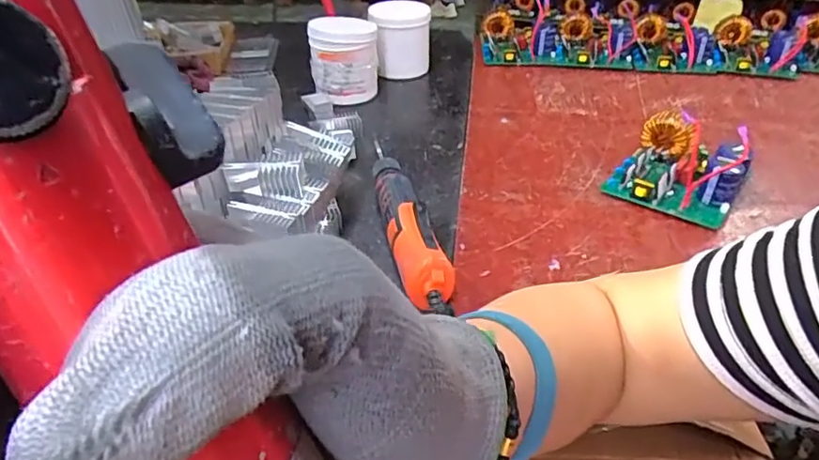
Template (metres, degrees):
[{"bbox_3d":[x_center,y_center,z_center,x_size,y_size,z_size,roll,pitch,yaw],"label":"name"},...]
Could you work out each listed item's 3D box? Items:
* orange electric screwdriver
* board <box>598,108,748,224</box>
[{"bbox_3d":[-0.007,-0.012,0.548,0.039,0.056,0.247,-9,36,-10],"label":"orange electric screwdriver"},{"bbox_3d":[0.287,-0.068,0.607,0.124,0.064,0.111,22,42,30],"label":"board"}]

